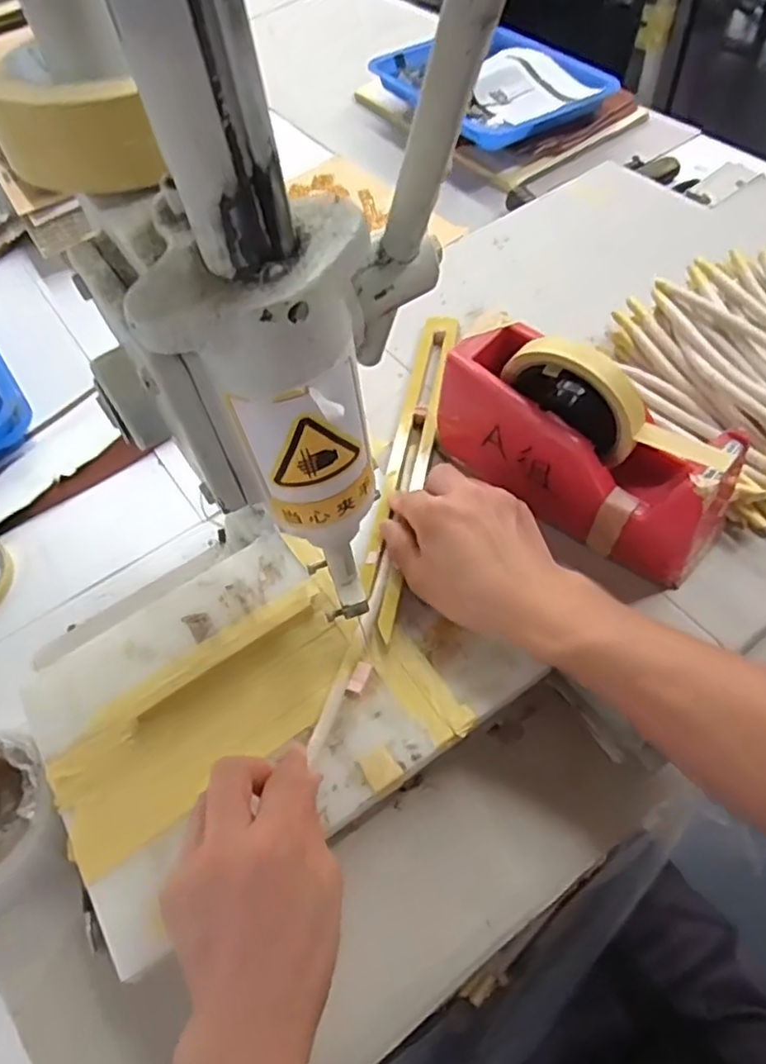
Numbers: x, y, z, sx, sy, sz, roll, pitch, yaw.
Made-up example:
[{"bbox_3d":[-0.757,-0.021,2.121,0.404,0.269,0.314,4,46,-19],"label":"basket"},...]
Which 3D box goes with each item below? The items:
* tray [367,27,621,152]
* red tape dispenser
[{"bbox_3d":[0.141,-0.592,0.850,0.195,0.043,0.265,-35,61,-16],"label":"tray"},{"bbox_3d":[0.131,-0.066,0.428,0.199,0.108,0.069,34,66,23],"label":"red tape dispenser"}]

